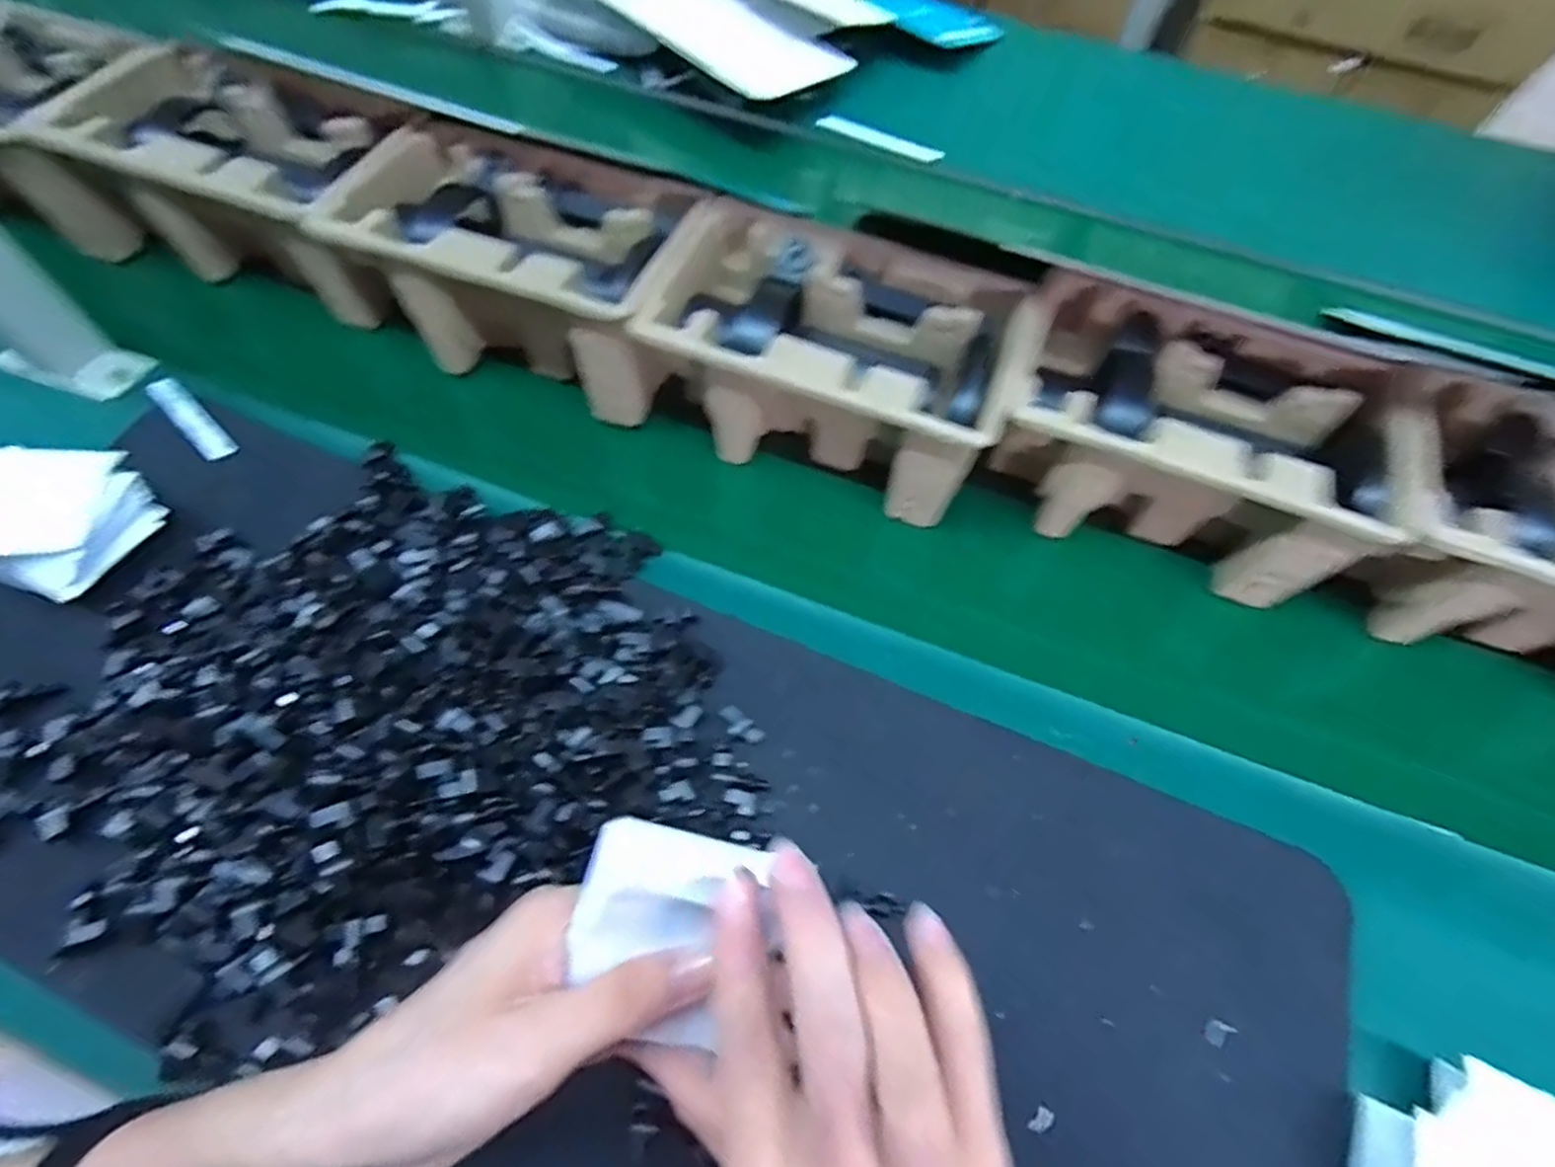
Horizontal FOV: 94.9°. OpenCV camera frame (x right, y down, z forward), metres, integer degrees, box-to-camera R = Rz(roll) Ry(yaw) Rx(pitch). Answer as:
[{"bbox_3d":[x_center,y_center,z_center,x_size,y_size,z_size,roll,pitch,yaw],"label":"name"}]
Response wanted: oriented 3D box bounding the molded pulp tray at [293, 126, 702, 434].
[{"bbox_3d":[-0.180,-0.220,0.507,0.221,0.100,0.147,15,60,4],"label":"molded pulp tray"}]

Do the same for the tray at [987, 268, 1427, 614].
[{"bbox_3d":[0.255,-0.091,0.464,0.226,0.101,0.148,20,60,7],"label":"tray"}]

